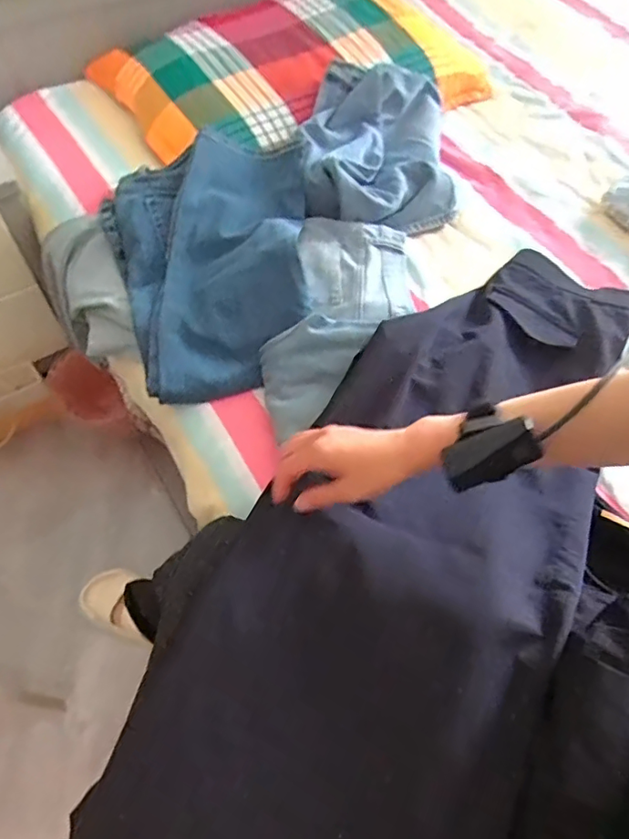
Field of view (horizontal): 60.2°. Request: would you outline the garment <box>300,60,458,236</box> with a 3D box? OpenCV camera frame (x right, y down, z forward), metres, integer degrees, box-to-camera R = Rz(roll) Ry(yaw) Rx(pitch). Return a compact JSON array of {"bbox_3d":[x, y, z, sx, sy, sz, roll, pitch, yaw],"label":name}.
[{"bbox_3d":[0.103,-0.437,0.871,0.242,0.099,0.318,-2,59,-3],"label":"garment"}]

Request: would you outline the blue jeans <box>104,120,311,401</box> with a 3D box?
[{"bbox_3d":[-0.151,-0.230,0.739,0.278,0.081,0.440,-1,59,-2],"label":"blue jeans"}]

